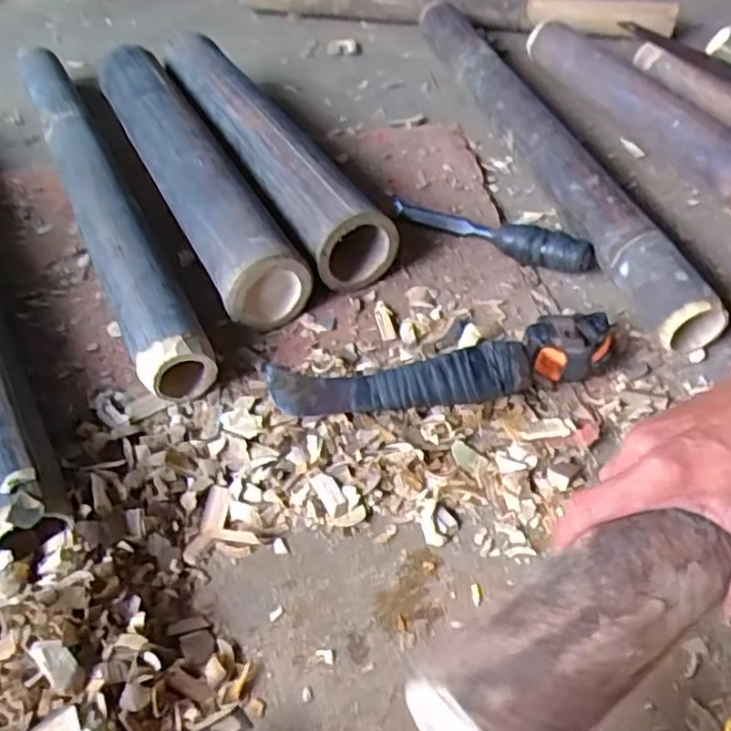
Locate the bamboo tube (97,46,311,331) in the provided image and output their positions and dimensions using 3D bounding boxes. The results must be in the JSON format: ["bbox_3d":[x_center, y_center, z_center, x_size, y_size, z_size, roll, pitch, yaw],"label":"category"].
[{"bbox_3d":[-0.186,-0.212,0.730,0.079,0.076,0.465,-22,52,-17],"label":"bamboo tube"}]

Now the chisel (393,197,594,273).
[{"bbox_3d":[0.121,-0.139,0.700,0.211,0.035,0.032,23,53,20],"label":"chisel"}]

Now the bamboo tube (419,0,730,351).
[{"bbox_3d":[0.184,-0.258,0.788,0.052,0.066,0.650,-13,50,-10],"label":"bamboo tube"}]

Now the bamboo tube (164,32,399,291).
[{"bbox_3d":[-0.113,-0.254,0.775,0.087,0.085,0.472,-21,52,-17],"label":"bamboo tube"}]

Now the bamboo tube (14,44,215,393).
[{"bbox_3d":[-0.291,-0.204,0.744,0.066,0.061,0.647,-22,52,-17],"label":"bamboo tube"}]

